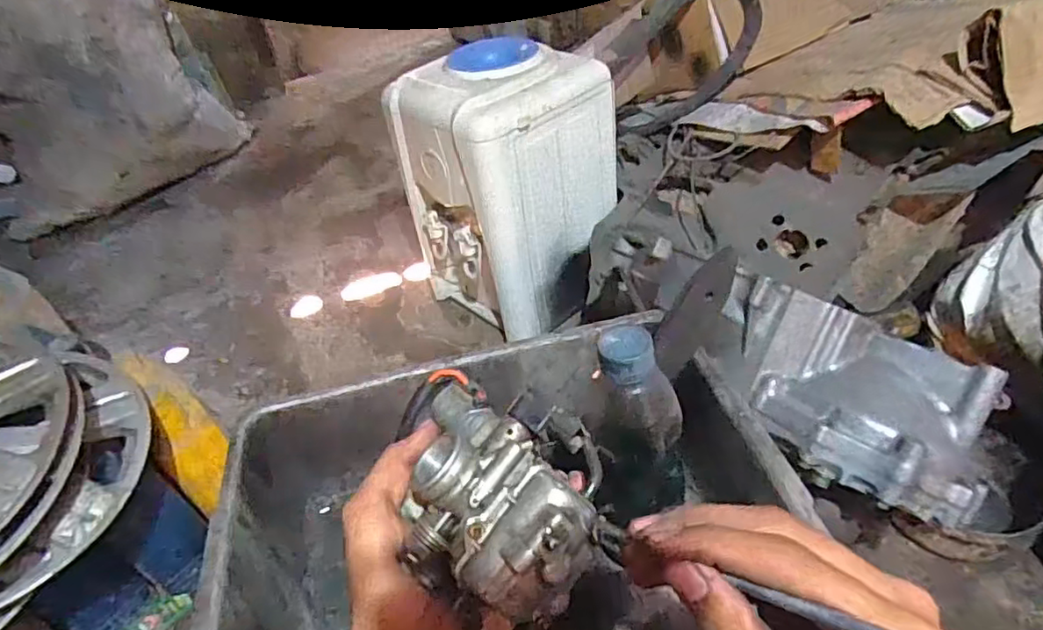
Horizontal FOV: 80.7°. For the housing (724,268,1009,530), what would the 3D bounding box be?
[{"bbox_3d":[0.346,0.091,0.637,0.290,0.120,0.166,23,86,23],"label":"housing"}]

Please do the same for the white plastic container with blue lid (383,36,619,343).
[{"bbox_3d":[-0.023,-0.230,1.176,0.281,0.493,0.302,-36,48,-29],"label":"white plastic container with blue lid"}]

